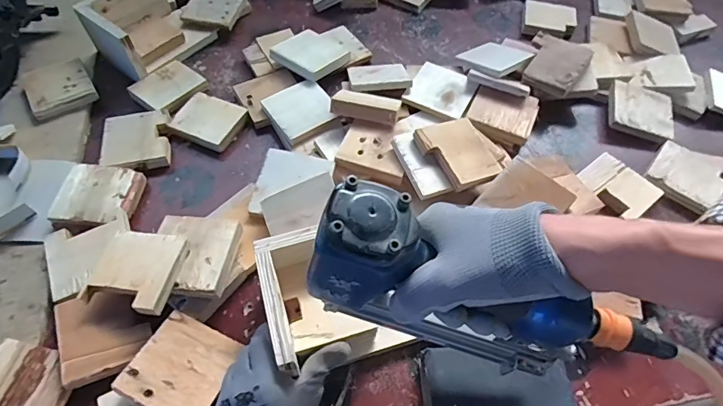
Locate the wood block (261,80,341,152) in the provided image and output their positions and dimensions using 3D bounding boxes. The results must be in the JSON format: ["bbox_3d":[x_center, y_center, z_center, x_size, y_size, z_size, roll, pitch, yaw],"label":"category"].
[{"bbox_3d":[-0.086,-0.132,0.652,0.089,0.013,0.097,-25,62,-20],"label":"wood block"}]

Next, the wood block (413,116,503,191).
[{"bbox_3d":[0.121,-0.062,0.571,0.081,0.018,0.094,-17,66,-26],"label":"wood block"}]

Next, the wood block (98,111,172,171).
[{"bbox_3d":[-0.313,-0.087,0.631,0.089,0.016,0.099,-8,57,-10],"label":"wood block"}]

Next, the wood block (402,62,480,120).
[{"bbox_3d":[0.121,-0.170,0.680,0.093,0.014,0.096,25,57,12],"label":"wood block"}]

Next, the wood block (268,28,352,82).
[{"bbox_3d":[-0.080,-0.235,0.715,0.093,0.020,0.095,34,52,17],"label":"wood block"}]

